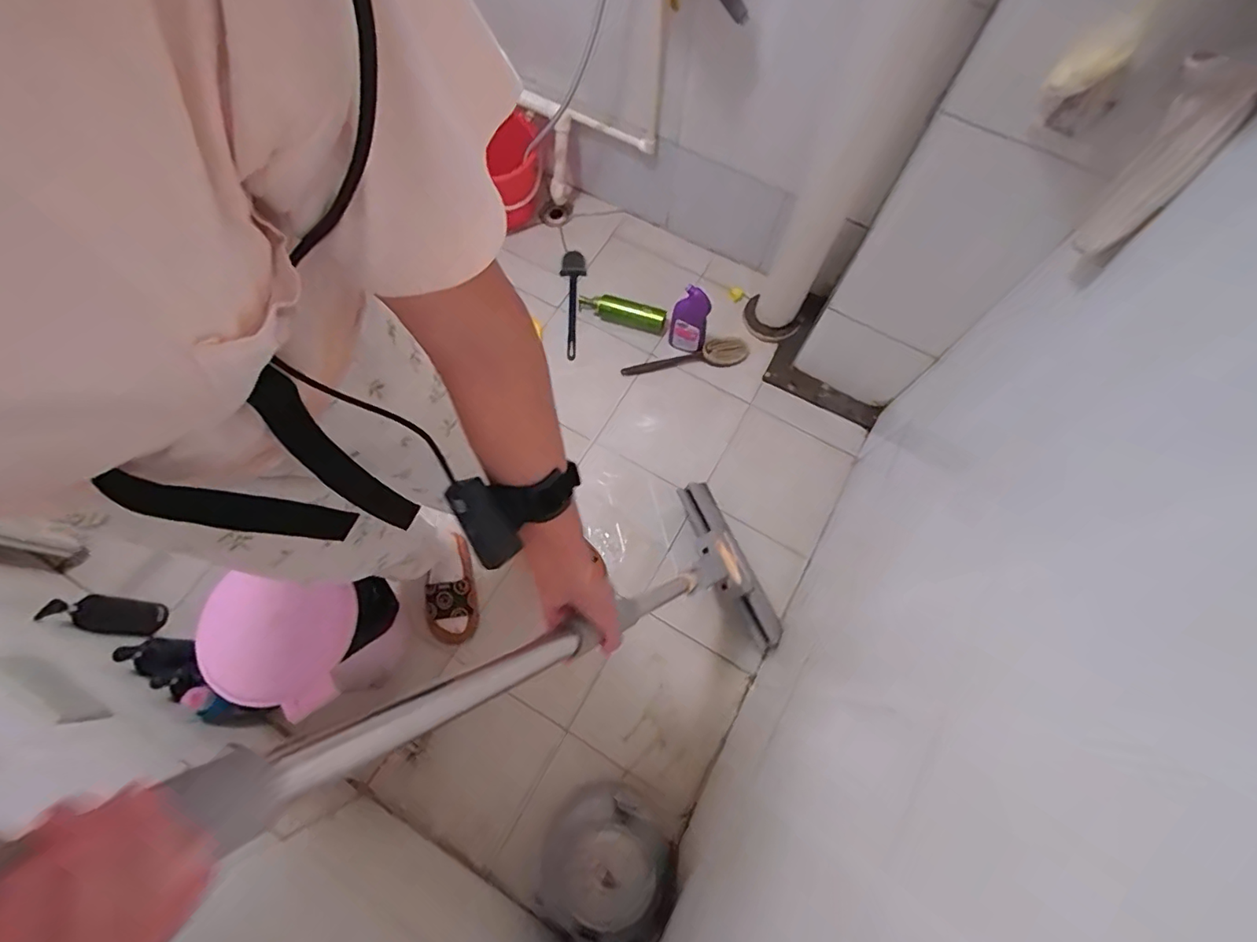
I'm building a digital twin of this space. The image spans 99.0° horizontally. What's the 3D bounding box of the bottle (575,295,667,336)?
[{"bbox_3d":[-0.015,-0.443,1.509,0.261,0.055,0.069,15,72,6],"label":"bottle"}]

